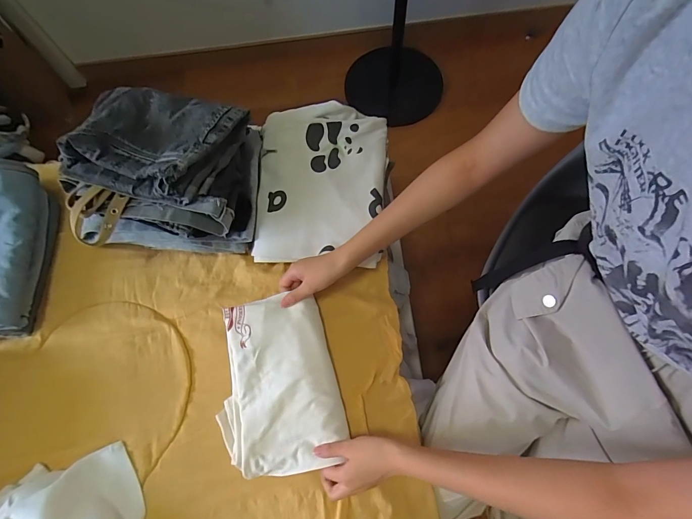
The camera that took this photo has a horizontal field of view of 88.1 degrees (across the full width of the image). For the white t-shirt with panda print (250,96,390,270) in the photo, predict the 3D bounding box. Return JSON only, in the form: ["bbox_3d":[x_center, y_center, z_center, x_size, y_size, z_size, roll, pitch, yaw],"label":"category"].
[{"bbox_3d":[-0.043,-0.124,0.592,0.209,0.030,0.256,3,85,5],"label":"white t-shirt with panda print"}]

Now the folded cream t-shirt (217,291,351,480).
[{"bbox_3d":[-0.103,0.178,0.522,0.171,0.052,0.237,-14,67,-6],"label":"folded cream t-shirt"}]

